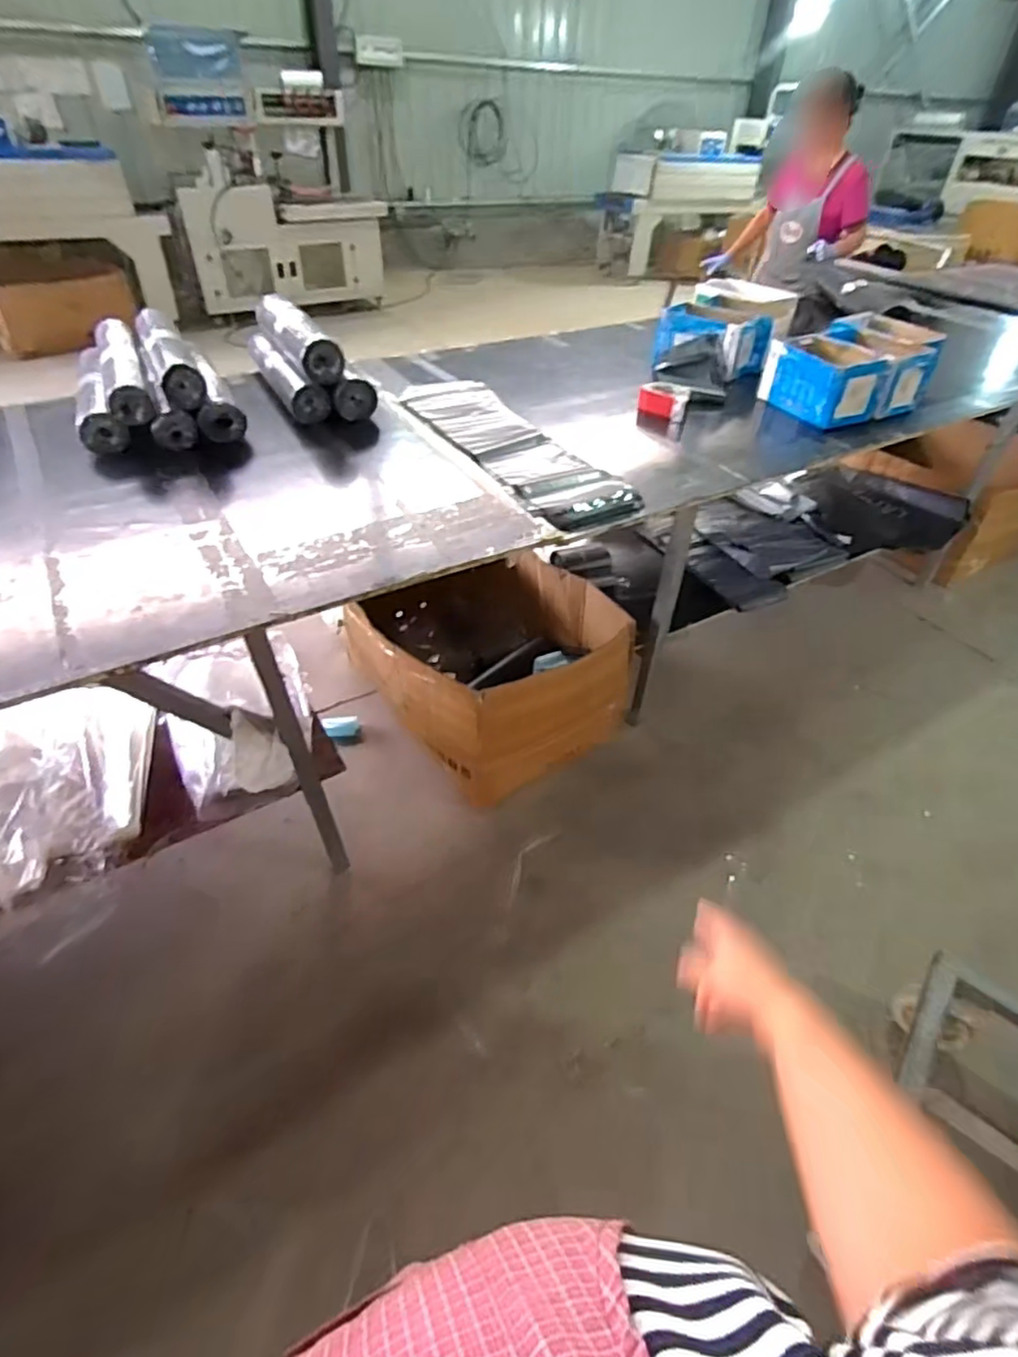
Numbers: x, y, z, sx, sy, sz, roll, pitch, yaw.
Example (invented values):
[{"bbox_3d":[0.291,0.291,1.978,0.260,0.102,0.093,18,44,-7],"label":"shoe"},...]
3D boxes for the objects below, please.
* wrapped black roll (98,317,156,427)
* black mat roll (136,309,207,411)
[{"bbox_3d":[-0.884,-0.710,1.475,0.081,0.087,0.447,-17,44,-23],"label":"wrapped black roll"},{"bbox_3d":[-0.780,-0.740,1.489,0.091,0.102,0.381,-18,45,-24],"label":"black mat roll"}]

